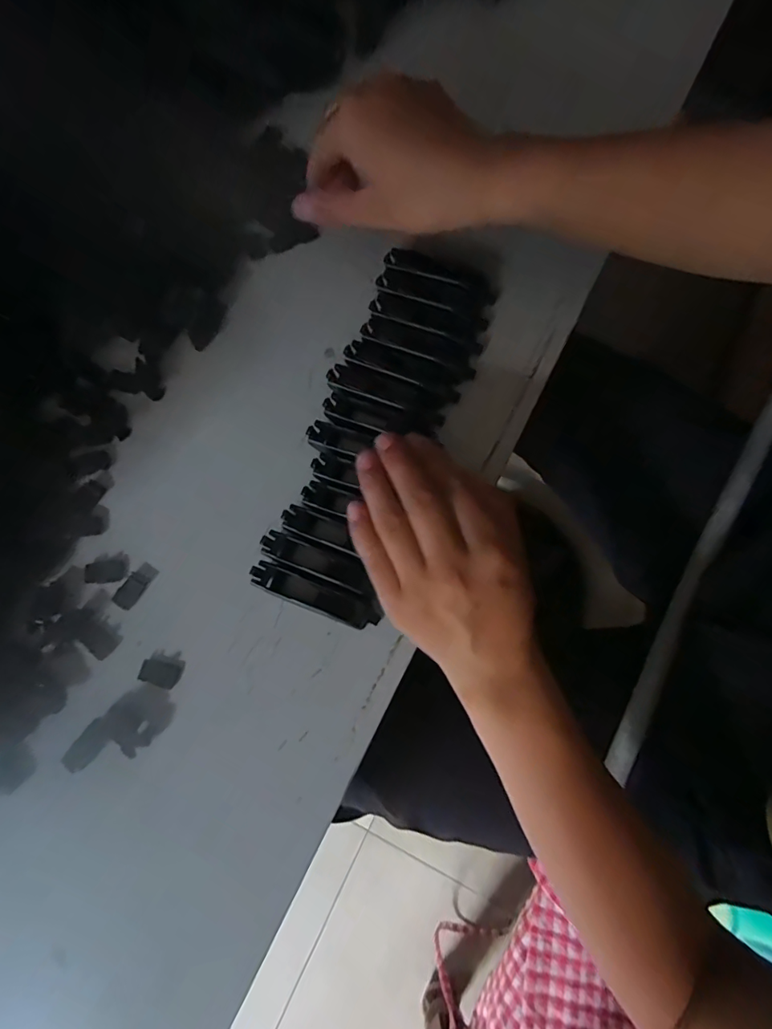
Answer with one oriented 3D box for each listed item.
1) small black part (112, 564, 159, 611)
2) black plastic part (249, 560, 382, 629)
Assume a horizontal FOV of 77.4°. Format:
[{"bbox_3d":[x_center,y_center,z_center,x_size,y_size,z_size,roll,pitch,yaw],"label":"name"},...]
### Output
[{"bbox_3d":[-0.148,0.042,0.284,0.013,0.004,0.028,32,80,6],"label":"small black part"},{"bbox_3d":[-0.040,0.046,0.272,0.075,0.010,0.016,20,78,4],"label":"black plastic part"}]

